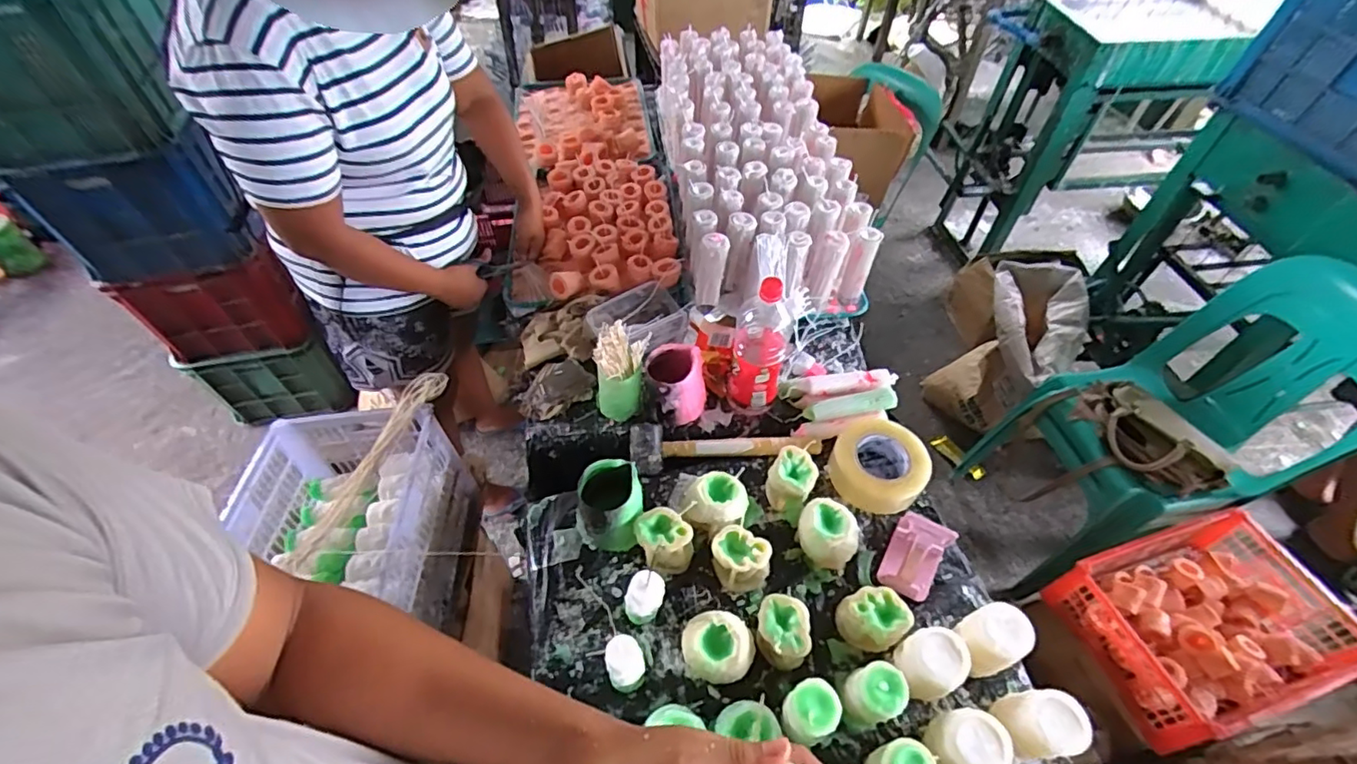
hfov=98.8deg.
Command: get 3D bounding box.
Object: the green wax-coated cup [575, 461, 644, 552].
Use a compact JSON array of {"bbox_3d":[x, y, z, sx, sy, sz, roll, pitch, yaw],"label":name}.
[{"bbox_3d":[-0.093,0.167,0.776,0.091,0.108,0.084,0,52,-1],"label":"green wax-coated cup"}]

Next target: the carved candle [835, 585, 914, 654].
[{"bbox_3d":[0.236,0.293,0.709,0.068,0.080,0.064,0,52,-1],"label":"carved candle"}]

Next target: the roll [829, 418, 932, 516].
[{"bbox_3d":[0.294,0.117,0.855,0.132,0.045,0.140,0,52,-1],"label":"roll"}]

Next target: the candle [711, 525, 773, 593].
[{"bbox_3d":[0.079,0.230,0.749,0.073,0.075,0.053,25,55,17],"label":"candle"}]

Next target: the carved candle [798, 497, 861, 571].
[{"bbox_3d":[0.195,0.202,0.770,0.074,0.072,0.076,5,52,3],"label":"carved candle"}]

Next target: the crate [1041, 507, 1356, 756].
[{"bbox_3d":[0.992,0.442,1.090,0.453,0.124,0.313,-15,54,-12],"label":"crate"}]

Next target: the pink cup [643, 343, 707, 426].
[{"bbox_3d":[-0.003,0.005,0.896,0.088,0.103,0.081,0,52,-1],"label":"pink cup"}]

